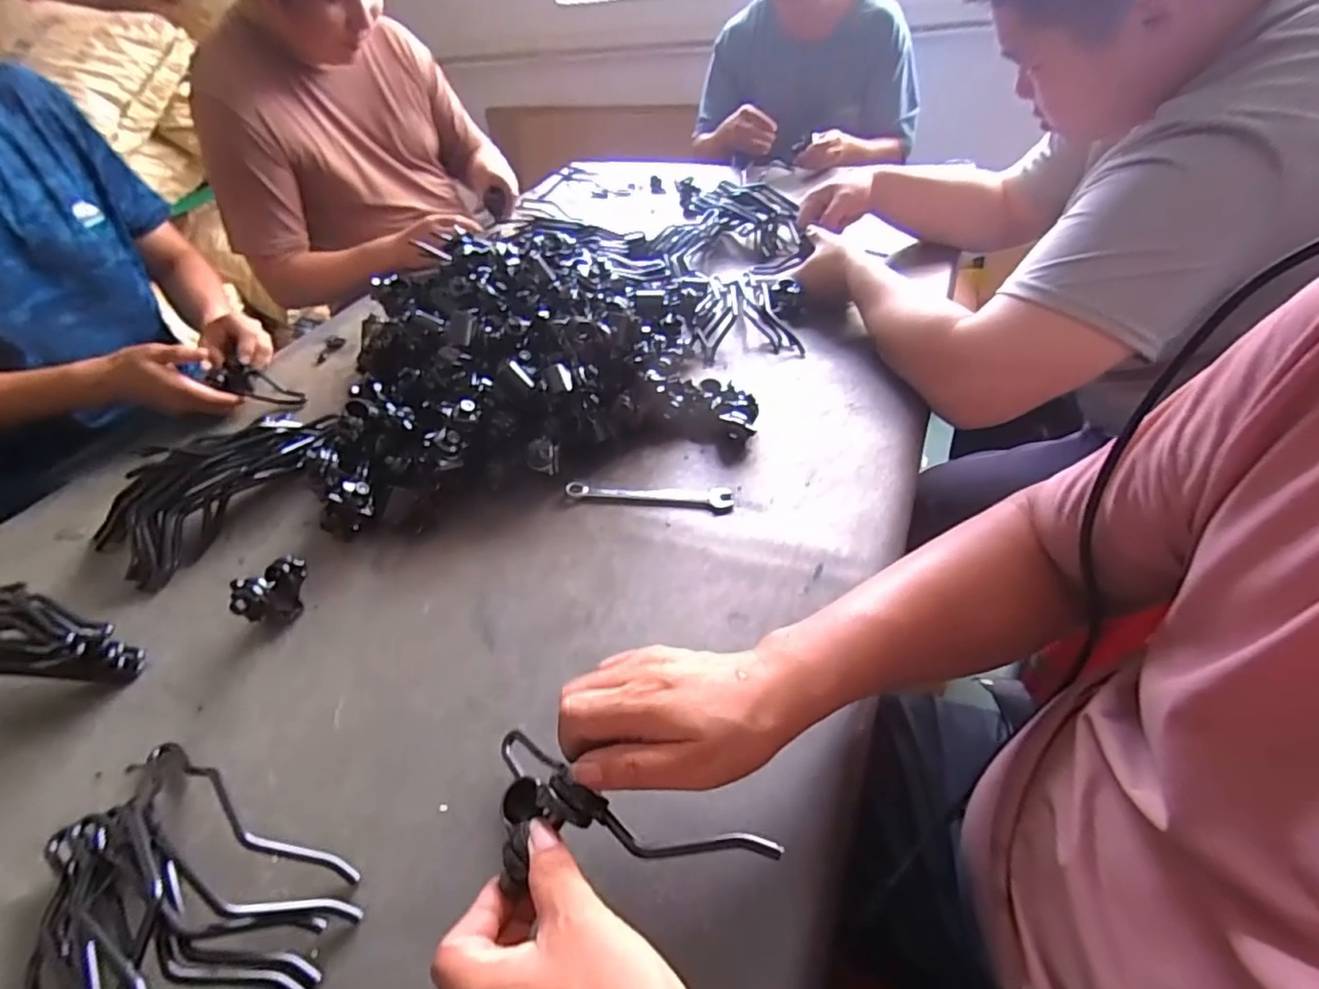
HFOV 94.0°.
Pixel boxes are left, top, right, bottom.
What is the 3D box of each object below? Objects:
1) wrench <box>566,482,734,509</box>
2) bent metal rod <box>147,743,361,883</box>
[{"bbox_3d":[-0.012,-0.002,0.617,0.167,0.011,0.022,3,42,11],"label":"wrench"},{"bbox_3d":[-0.280,0.202,0.401,0.202,0.036,0.022,15,46,23],"label":"bent metal rod"}]

